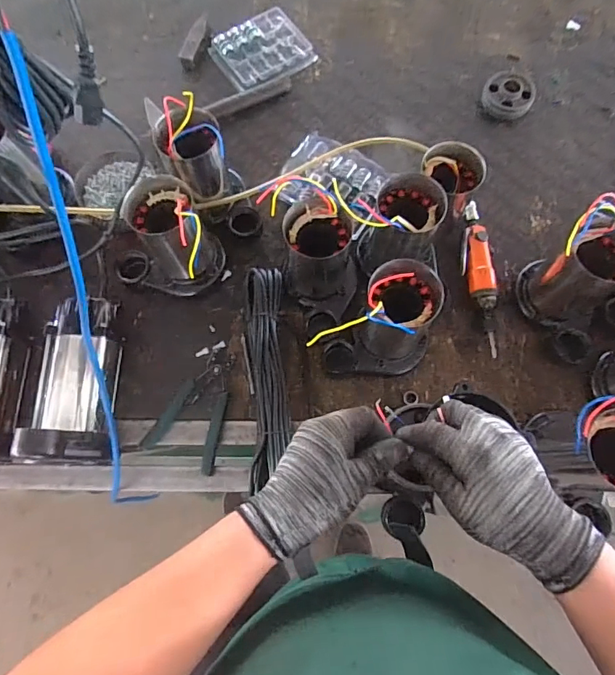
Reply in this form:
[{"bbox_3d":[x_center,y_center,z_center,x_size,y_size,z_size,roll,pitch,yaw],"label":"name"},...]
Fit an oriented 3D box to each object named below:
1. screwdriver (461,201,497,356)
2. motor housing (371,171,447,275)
[{"bbox_3d":[0.279,-0.100,0.733,0.050,0.036,0.262,-3,73,0],"label":"screwdriver"},{"bbox_3d":[0.143,-0.157,0.669,0.121,0.155,0.100,-27,74,-7],"label":"motor housing"}]

